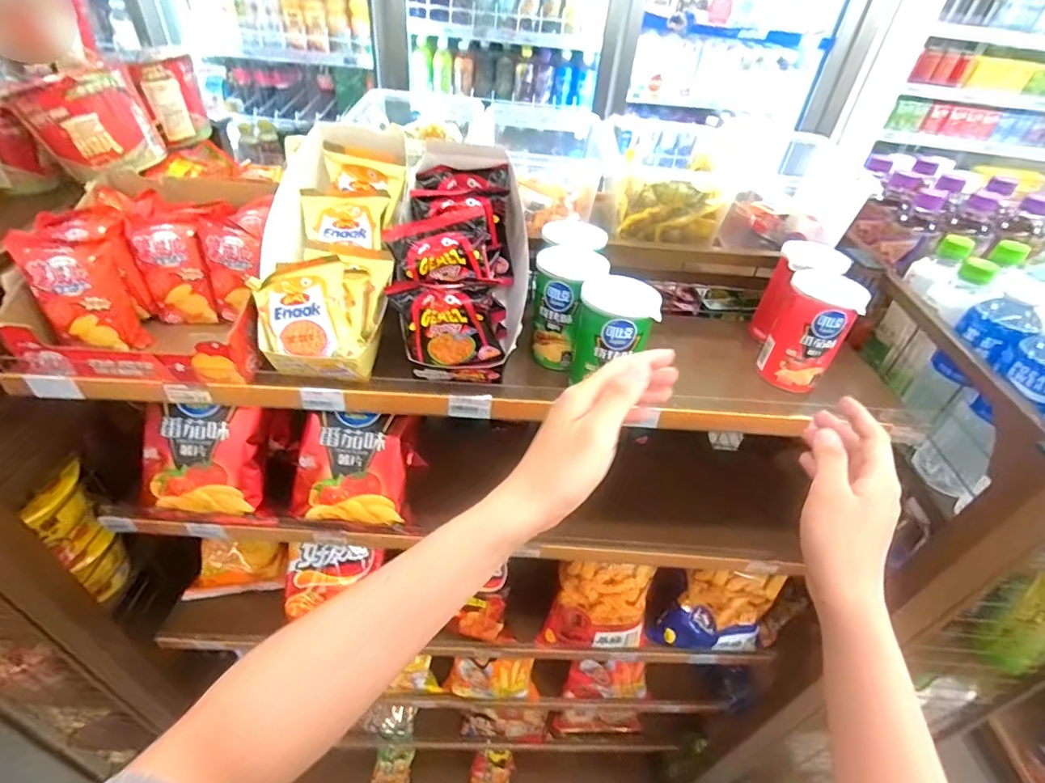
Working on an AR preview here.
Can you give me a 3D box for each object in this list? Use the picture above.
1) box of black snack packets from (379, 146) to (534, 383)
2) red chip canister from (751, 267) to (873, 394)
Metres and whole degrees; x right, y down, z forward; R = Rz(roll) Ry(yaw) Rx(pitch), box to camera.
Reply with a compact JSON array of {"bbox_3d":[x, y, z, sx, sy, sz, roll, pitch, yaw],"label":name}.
[{"bbox_3d":[-0.060,-0.132,0.528,0.129,0.157,0.178,2,41,-5],"label":"box of black snack packets"},{"bbox_3d":[0.303,-0.063,0.550,0.071,0.107,0.062,26,45,21],"label":"red chip canister"}]

